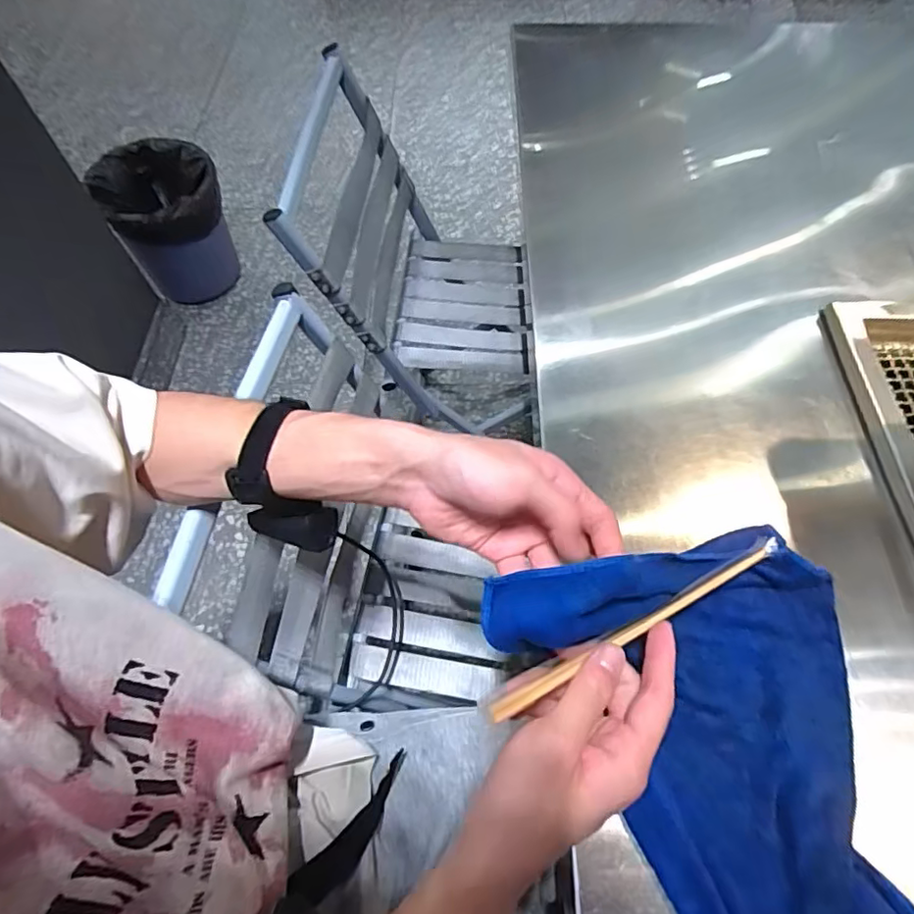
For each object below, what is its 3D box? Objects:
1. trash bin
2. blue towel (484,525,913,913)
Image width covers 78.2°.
[{"bbox_3d":[-0.622,-0.504,1.267,0.222,0.275,0.253,-33,67,-16],"label":"trash bin"},{"bbox_3d":[0.157,0.211,0.303,0.235,0.093,0.348,-5,62,-3],"label":"blue towel"}]

